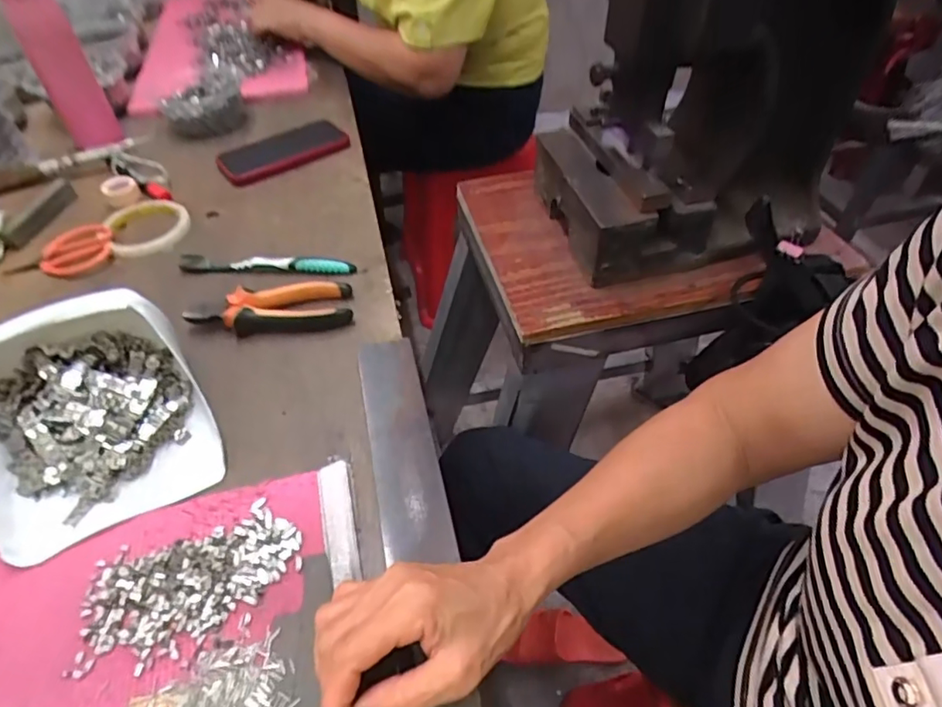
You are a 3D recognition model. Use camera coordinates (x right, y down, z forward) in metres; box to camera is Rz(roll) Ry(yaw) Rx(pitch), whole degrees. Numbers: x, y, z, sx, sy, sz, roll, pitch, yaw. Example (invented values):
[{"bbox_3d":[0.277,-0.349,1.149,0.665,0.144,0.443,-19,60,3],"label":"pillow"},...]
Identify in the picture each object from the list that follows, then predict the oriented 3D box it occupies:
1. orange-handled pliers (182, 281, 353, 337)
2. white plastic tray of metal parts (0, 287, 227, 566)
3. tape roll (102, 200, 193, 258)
[{"bbox_3d":[-0.191,-0.044,0.534,0.149,0.025,0.051,-8,49,-5],"label":"orange-handled pliers"},{"bbox_3d":[-0.293,0.037,0.420,0.155,0.077,0.177,-28,54,-21],"label":"white plastic tray of metal parts"},{"bbox_3d":[-0.378,-0.153,0.653,0.090,0.014,0.095,-22,52,-17],"label":"tape roll"}]

